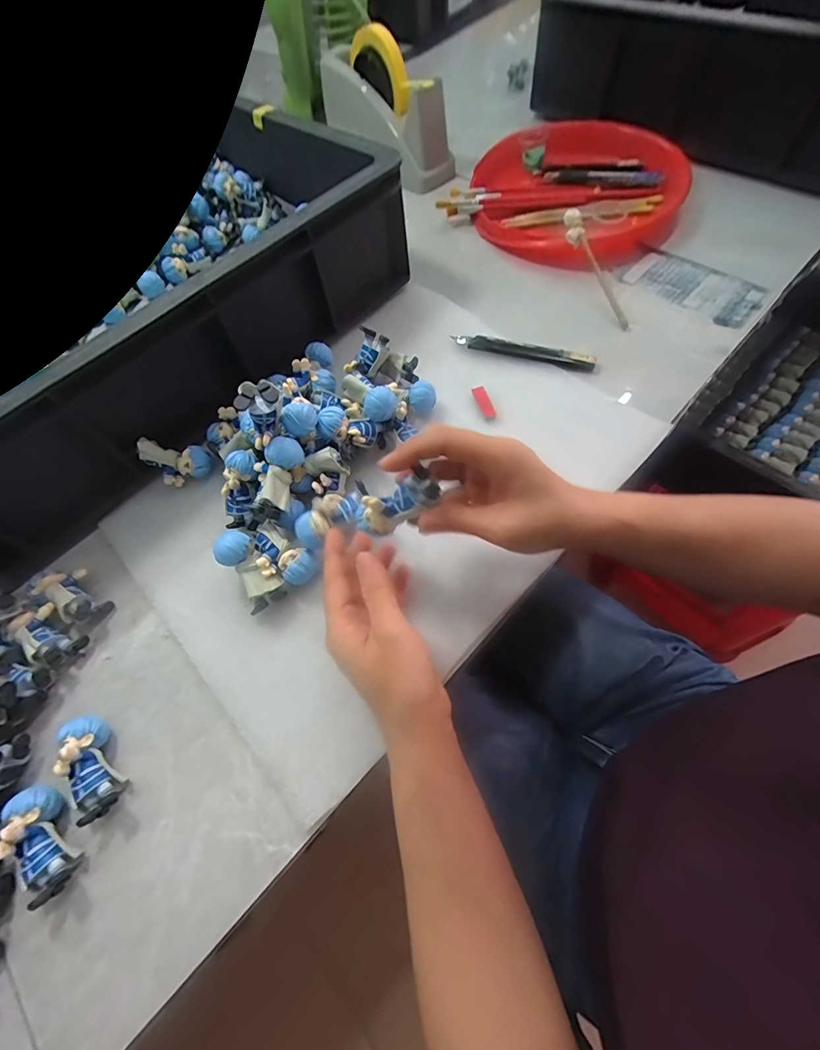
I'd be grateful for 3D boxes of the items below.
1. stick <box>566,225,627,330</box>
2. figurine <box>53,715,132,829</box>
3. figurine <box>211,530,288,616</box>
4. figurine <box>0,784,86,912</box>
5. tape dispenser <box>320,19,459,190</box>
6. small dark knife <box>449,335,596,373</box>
[{"bbox_3d":[0.198,-0.256,0.436,0.018,0.014,0.120,-22,83,-8],"label":"stick"},{"bbox_3d":[-0.206,0.155,0.269,0.022,0.034,0.061,-26,64,-7],"label":"figurine"},{"bbox_3d":[-0.120,0.033,0.310,0.029,0.021,0.062,-36,95,-13],"label":"figurine"},{"bbox_3d":[-0.225,0.192,0.253,0.023,0.033,0.062,-36,65,-12],"label":"figurine"},{"bbox_3d":[-0.043,-0.566,0.564,0.220,0.117,0.053,37,73,21],"label":"tape dispenser"},{"bbox_3d":[0.111,-0.170,0.410,0.136,0.014,0.016,17,67,9],"label":"small dark knife"}]

